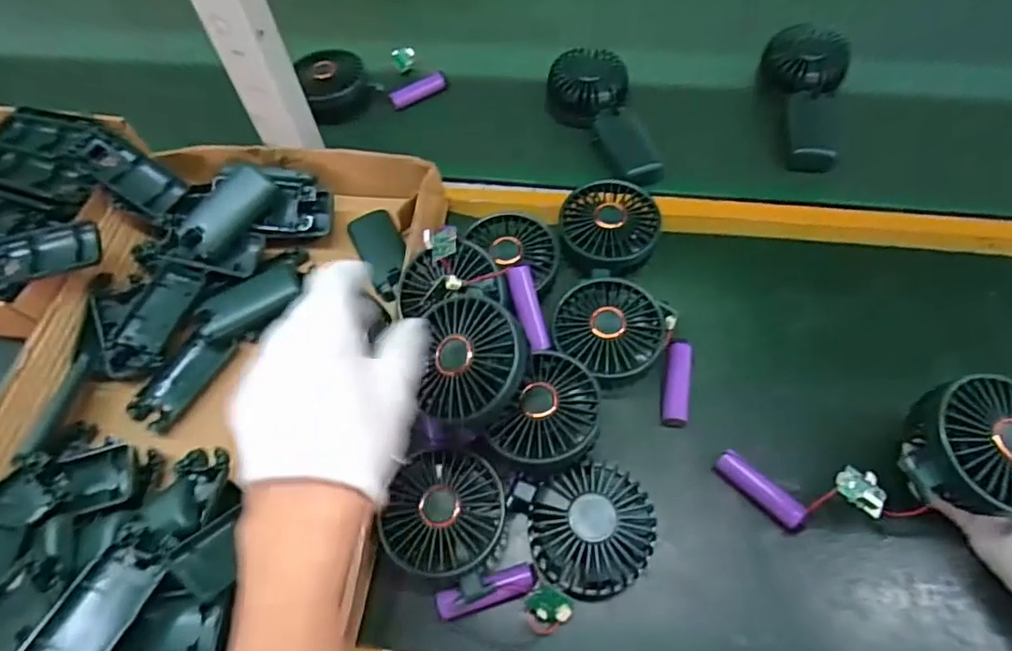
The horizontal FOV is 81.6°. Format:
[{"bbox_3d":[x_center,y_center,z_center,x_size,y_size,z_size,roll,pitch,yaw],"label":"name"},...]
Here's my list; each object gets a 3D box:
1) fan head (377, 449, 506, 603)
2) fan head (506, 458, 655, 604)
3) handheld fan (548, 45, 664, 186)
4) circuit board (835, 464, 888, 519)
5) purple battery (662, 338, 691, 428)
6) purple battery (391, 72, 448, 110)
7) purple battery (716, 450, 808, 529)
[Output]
[{"bbox_3d":[-0.040,0.132,0.408,0.082,0.025,0.083,17,61,13],"label":"fan head"},{"bbox_3d":[0.057,0.138,0.399,0.089,0.033,0.080,-12,59,-4],"label":"fan head"},{"bbox_3d":[0.111,-0.223,0.611,0.074,0.052,0.189,-27,61,-13],"label":"handheld fan"},{"bbox_3d":[0.231,0.106,0.378,0.024,0.008,0.031,-34,63,-17],"label":"circuit board"},{"bbox_3d":[0.137,0.044,0.470,0.019,0.015,0.072,8,59,8],"label":"purple battery"},{"bbox_3d":[-0.099,-0.272,0.678,0.070,0.018,0.017,-33,62,-16],"label":"purple battery"},{"bbox_3d":[0.182,0.119,0.422,0.015,0.020,0.065,-41,65,-20],"label":"purple battery"}]

